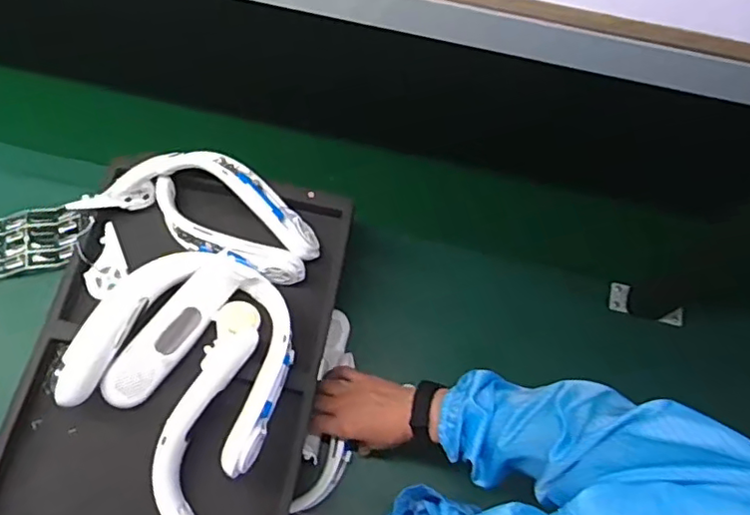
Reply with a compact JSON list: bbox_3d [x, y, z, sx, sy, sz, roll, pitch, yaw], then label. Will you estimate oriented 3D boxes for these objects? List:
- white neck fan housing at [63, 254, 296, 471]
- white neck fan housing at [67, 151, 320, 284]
[{"bbox_3d":[-0.191,0.099,0.614,0.211,0.068,0.217,1,68,-2],"label":"white neck fan housing"},{"bbox_3d":[-0.193,-0.062,0.661,0.271,0.056,0.108,21,69,7],"label":"white neck fan housing"}]

